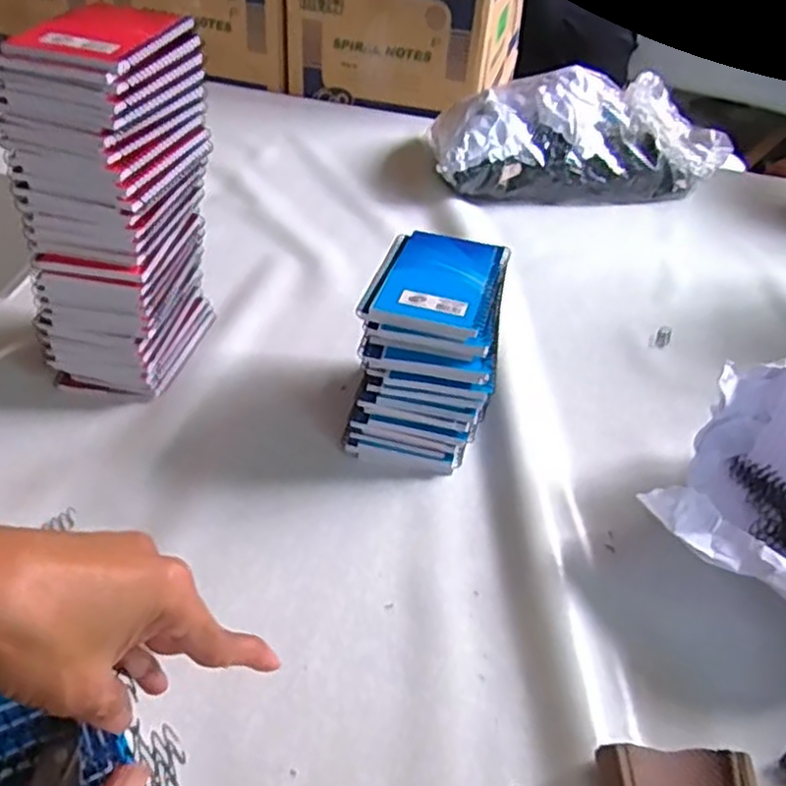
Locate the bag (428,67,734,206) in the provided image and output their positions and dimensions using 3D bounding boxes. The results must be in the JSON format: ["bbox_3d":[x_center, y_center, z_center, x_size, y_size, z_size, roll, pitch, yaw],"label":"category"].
[{"bbox_3d":[0.268,-0.378,1.040,0.435,0.140,0.202,-3,40,-12],"label":"bag"}]

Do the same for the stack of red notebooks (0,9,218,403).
[{"bbox_3d":[-0.223,-0.142,0.588,0.095,0.281,0.140,12,40,7],"label":"stack of red notebooks"}]

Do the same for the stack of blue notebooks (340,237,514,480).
[{"bbox_3d":[0.031,-0.034,0.597,0.112,0.143,0.141,15,40,10],"label":"stack of blue notebooks"}]

